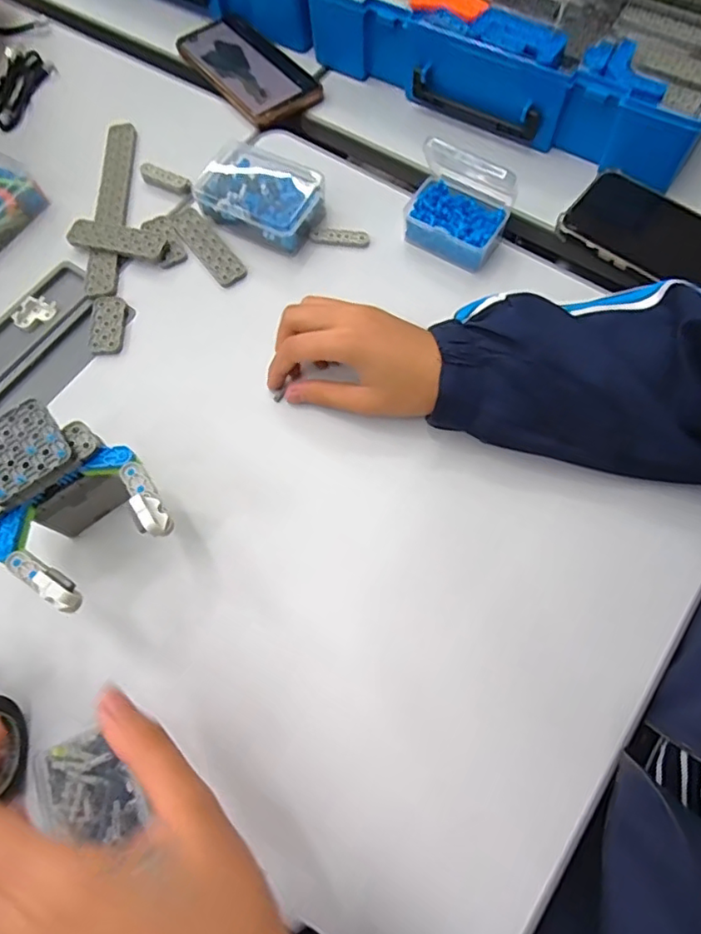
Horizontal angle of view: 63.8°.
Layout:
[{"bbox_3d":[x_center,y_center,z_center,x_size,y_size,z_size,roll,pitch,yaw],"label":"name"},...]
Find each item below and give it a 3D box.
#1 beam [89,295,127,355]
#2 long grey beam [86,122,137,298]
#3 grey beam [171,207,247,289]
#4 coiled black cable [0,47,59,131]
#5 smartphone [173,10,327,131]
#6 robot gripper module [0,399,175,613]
[{"bbox_3d":[-0.191,-0.112,0.443,0.025,0.006,0.053,-3,69,2],"label":"beam"},{"bbox_3d":[-0.208,-0.230,0.490,0.026,0.008,0.199,-4,69,1],"label":"long grey beam"},{"bbox_3d":[-0.119,-0.184,0.469,0.025,0.006,0.091,-35,71,-10],"label":"grey beam"},{"bbox_3d":[-0.333,-0.379,0.563,0.050,0.010,0.103,6,69,5],"label":"coiled black cable"},{"bbox_3d":[-0.103,-0.388,0.550,0.073,0.012,0.161,-38,72,-11],"label":"smartphone"},{"bbox_3d":[-0.164,0.027,0.350,0.086,0.083,0.114,-39,71,-12],"label":"robot gripper module"}]

